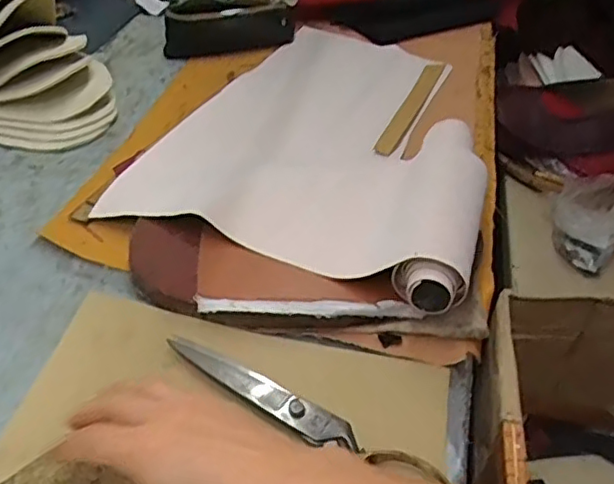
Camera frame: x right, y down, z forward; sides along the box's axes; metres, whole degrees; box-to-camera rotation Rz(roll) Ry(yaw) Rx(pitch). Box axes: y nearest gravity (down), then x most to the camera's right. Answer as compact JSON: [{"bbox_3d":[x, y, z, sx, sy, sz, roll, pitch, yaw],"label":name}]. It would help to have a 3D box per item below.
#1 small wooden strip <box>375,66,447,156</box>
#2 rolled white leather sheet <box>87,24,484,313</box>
[{"bbox_3d":[0.138,-0.179,0.813,0.027,0.004,0.277,13,38,18],"label":"small wooden strip"},{"bbox_3d":[0.050,-0.150,0.707,0.332,0.069,0.521,16,44,14],"label":"rolled white leather sheet"}]

